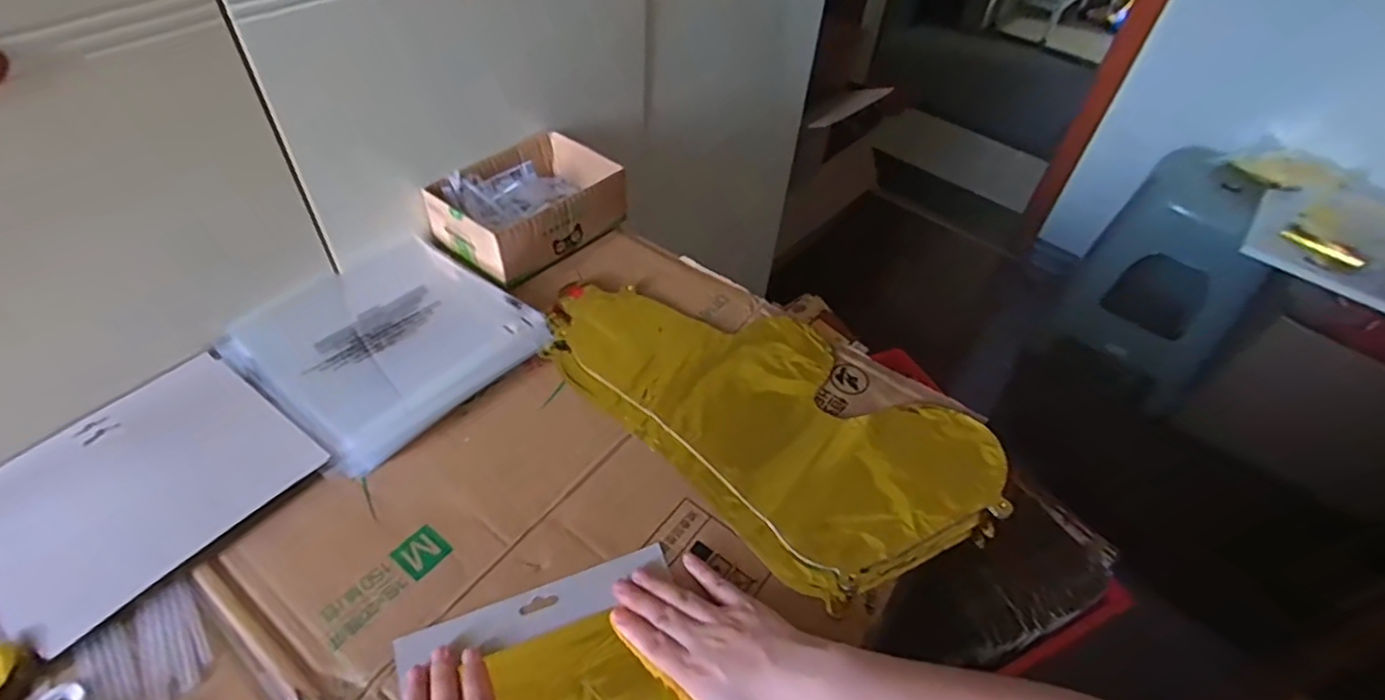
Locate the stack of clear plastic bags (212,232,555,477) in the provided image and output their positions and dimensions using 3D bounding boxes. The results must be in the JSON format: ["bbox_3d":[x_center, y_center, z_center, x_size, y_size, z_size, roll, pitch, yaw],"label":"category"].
[{"bbox_3d":[-0.282,-0.015,0.607,0.220,0.019,0.221,34,53,23],"label":"stack of clear plastic bags"}]

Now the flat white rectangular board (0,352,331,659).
[{"bbox_3d":[-0.420,0.097,0.493,0.172,0.008,0.196,32,52,21],"label":"flat white rectangular board"}]

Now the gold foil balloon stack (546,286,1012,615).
[{"bbox_3d":[0.067,0.041,0.597,0.406,0.014,0.229,38,55,25],"label":"gold foil balloon stack"}]

